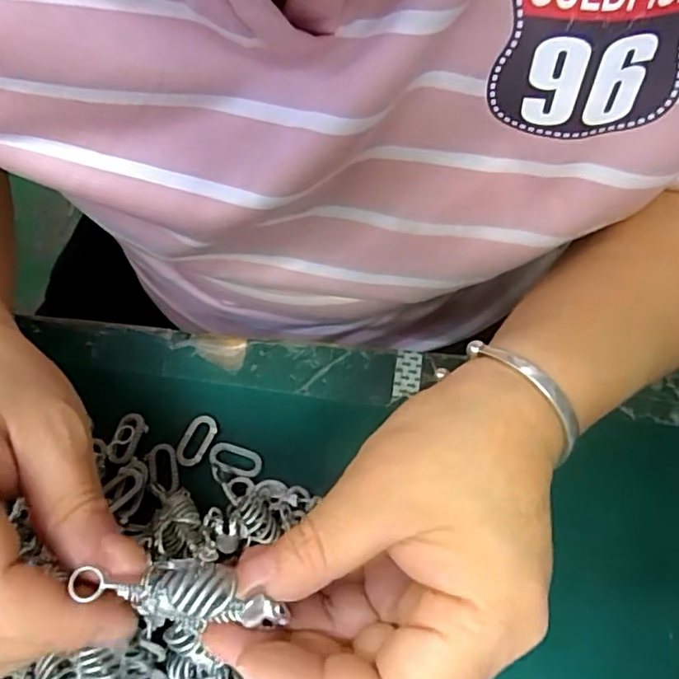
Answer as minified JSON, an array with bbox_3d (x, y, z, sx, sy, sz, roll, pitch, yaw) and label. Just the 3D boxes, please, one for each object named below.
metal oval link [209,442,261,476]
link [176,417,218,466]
[{"bbox_3d":[-0.049,0.055,0.267,0.024,0.004,0.012,18,70,7],"label":"metal oval link"},{"bbox_3d":[-0.067,0.047,0.270,0.013,0.004,0.025,26,71,10],"label":"link"}]

